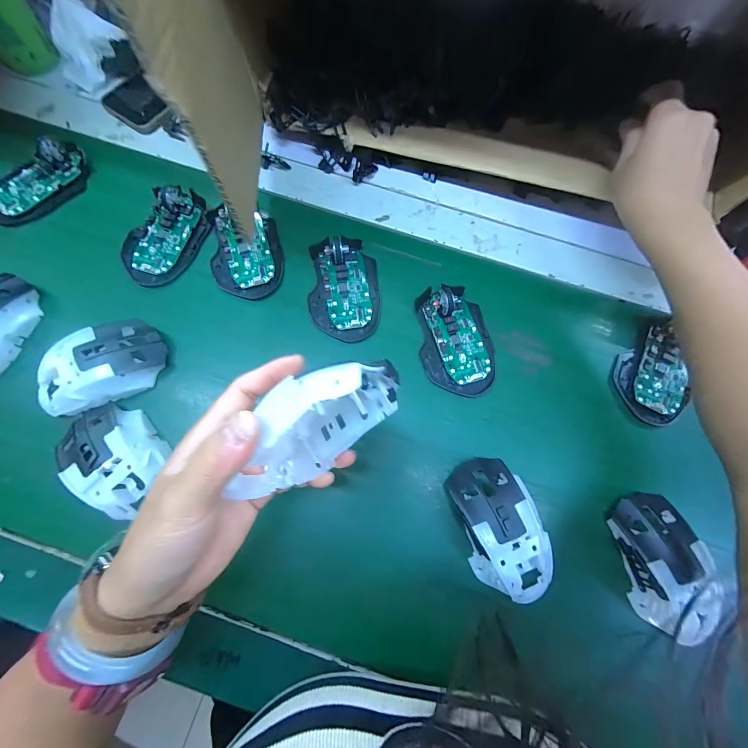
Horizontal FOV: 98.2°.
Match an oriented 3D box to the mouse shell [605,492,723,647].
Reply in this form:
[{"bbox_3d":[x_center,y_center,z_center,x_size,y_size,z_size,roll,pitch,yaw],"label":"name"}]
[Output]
[{"bbox_3d":[0.242,0.156,0.275,0.058,0.048,0.101,-10,75,-5],"label":"mouse shell"}]

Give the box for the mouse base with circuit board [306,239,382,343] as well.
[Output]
[{"bbox_3d":[-0.031,-0.092,0.335,0.071,0.028,0.112,0,75,-2],"label":"mouse base with circuit board"}]

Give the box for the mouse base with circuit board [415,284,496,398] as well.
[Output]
[{"bbox_3d":[0.085,-0.036,0.330,0.074,0.018,0.115,-4,75,-3],"label":"mouse base with circuit board"}]

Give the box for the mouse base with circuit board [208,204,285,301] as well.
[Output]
[{"bbox_3d":[-0.137,-0.130,0.343,0.072,0.020,0.099,-11,75,-5],"label":"mouse base with circuit board"}]

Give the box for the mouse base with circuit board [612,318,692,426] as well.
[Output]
[{"bbox_3d":[0.285,-0.007,0.331,0.062,0.018,0.114,19,75,3],"label":"mouse base with circuit board"}]

